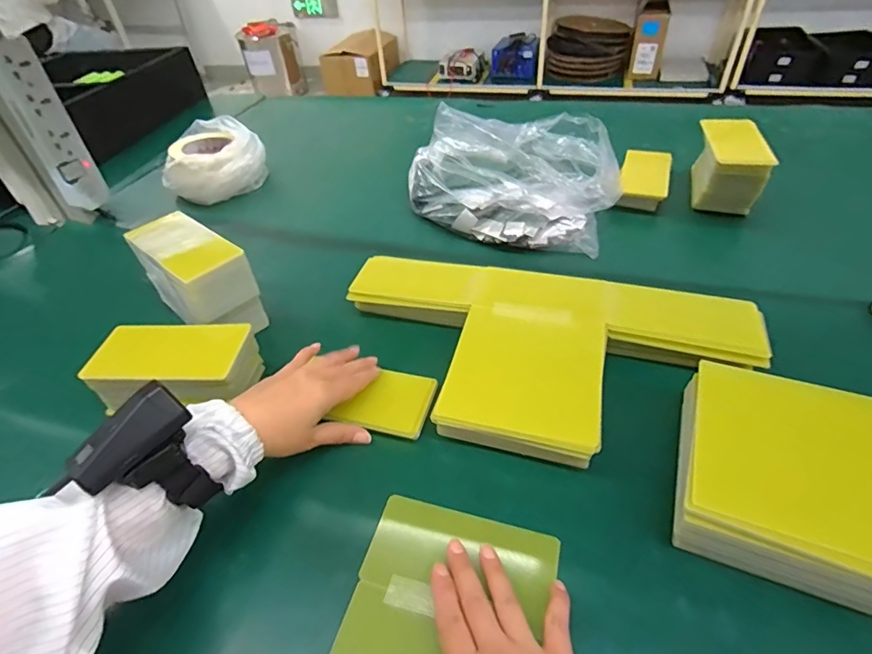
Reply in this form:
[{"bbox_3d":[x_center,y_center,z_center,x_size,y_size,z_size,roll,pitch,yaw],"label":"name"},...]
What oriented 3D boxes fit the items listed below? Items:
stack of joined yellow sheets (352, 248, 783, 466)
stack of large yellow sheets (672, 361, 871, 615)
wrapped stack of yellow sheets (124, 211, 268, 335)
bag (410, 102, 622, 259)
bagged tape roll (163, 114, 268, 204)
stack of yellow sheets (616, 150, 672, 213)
[{"bbox_3d":[0.089,0.024,0.475,0.411,0.042,0.216,10,48,16],"label":"stack of joined yellow sheets"},{"bbox_3d":[0.255,0.107,0.356,0.136,0.060,0.154,13,49,18],"label":"stack of large yellow sheets"},{"bbox_3d":[-0.272,-0.051,0.553,0.144,0.111,0.069,28,55,29],"label":"wrapped stack of yellow sheets"},{"bbox_3d":[0.108,-0.251,0.722,0.306,0.113,0.289,8,45,14],"label":"bag"},{"bbox_3d":[-0.393,-0.296,0.838,0.160,0.078,0.170,-3,44,3],"label":"bagged tape roll"},{"bbox_3d":[0.318,-0.224,0.730,0.068,0.034,0.132,13,46,18],"label":"stack of yellow sheets"}]

